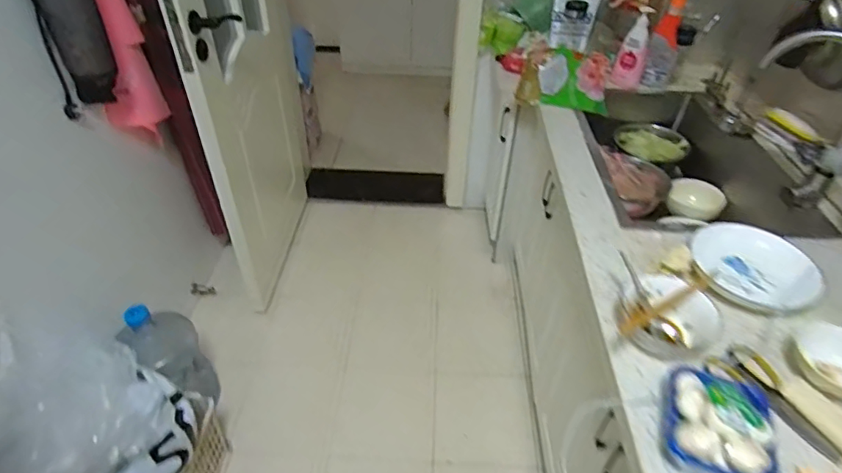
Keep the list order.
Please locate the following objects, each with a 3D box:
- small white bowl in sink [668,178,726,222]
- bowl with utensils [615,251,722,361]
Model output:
[{"bbox_3d":[0.754,-0.107,1.350,0.131,0.081,0.121,4,41,-3],"label":"small white bowl in sink"},{"bbox_3d":[0.380,0.140,0.789,0.150,0.095,0.148,11,41,5],"label":"bowl with utensils"}]

